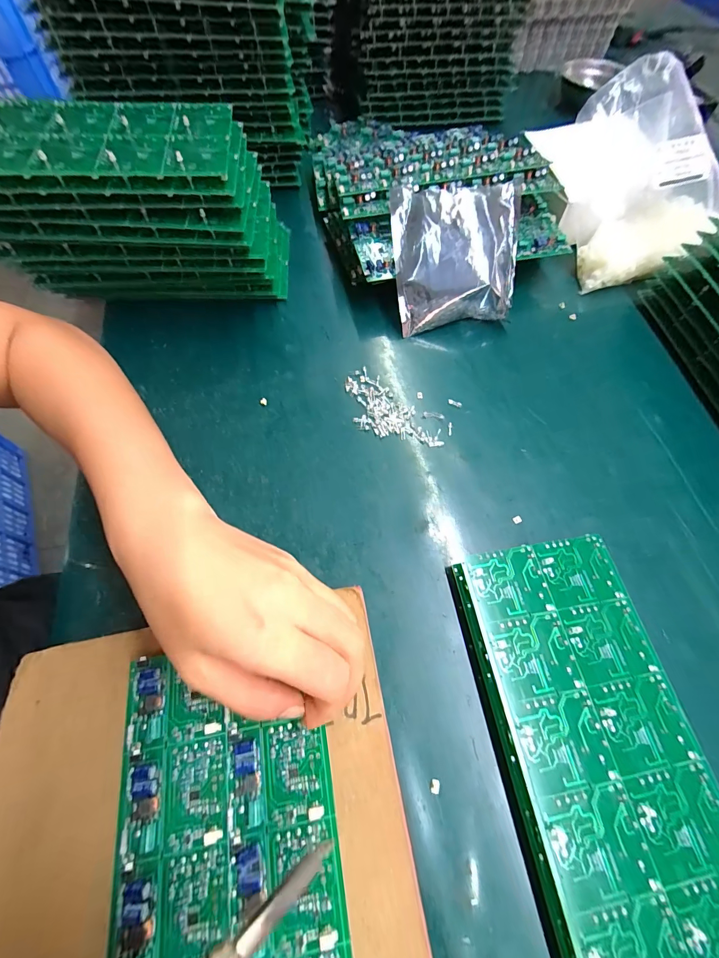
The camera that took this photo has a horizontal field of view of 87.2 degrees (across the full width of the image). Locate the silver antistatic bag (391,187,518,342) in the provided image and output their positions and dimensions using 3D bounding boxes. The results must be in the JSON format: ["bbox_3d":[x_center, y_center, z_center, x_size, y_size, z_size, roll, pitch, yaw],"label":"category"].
[{"bbox_3d":[0.097,-0.215,0.363,0.125,0.029,0.124,-7,102,-7],"label":"silver antistatic bag"}]

